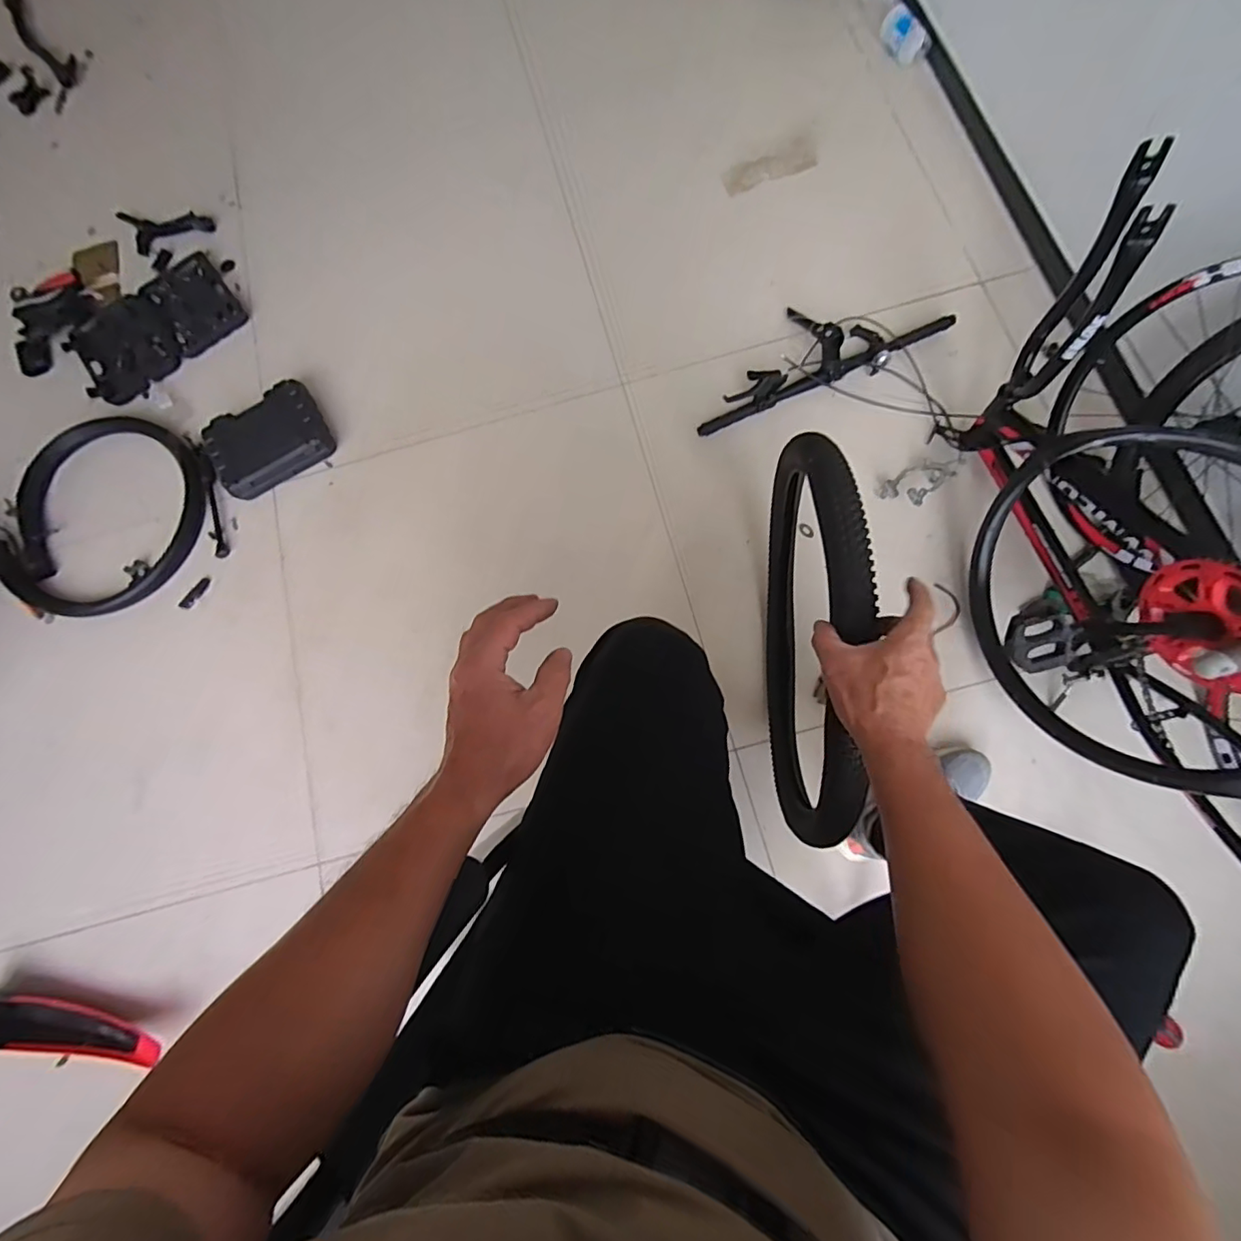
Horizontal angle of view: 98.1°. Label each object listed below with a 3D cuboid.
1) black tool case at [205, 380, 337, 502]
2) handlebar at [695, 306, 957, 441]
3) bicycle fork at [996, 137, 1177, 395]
[{"bbox_3d":[-0.764,-0.394,1.165,0.249,0.063,0.192,-33,77,-4],"label":"black tool case"},{"bbox_3d":[0.396,-0.568,1.097,0.549,0.090,0.197,-18,77,0],"label":"handlebar"},{"bbox_3d":[0.625,-0.439,0.756,0.093,0.319,0.139,18,79,8],"label":"bicycle fork"}]

